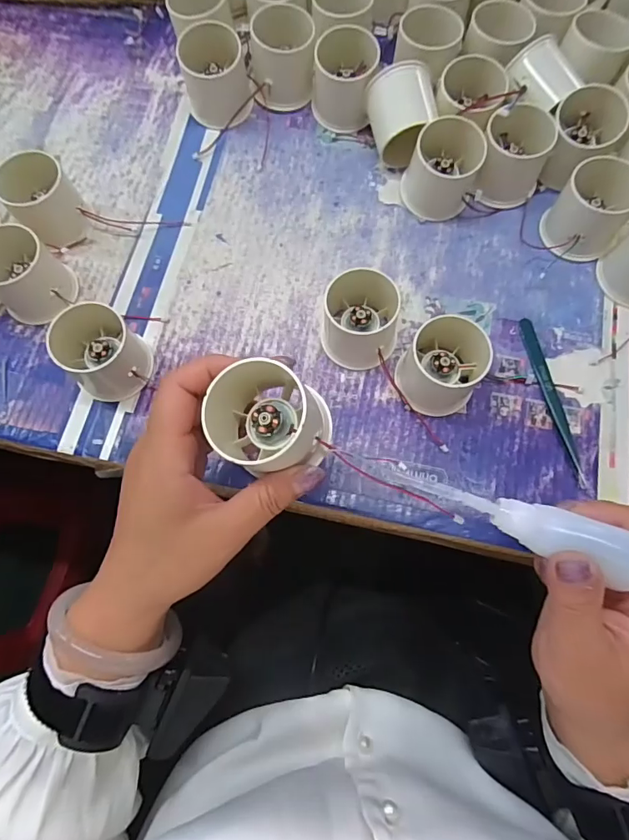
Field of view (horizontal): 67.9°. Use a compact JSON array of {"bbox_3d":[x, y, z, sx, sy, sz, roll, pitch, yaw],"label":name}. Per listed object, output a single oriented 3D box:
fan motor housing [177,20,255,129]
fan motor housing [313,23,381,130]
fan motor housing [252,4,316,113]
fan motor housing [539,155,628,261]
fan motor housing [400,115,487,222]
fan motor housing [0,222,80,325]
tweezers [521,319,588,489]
[{"bbox_3d":[-0.081,-0.281,0.382,0.052,0.053,0.050,-15,74,-3],"label":"fan motor housing"},{"bbox_3d":[0.025,-0.280,0.385,0.052,0.047,0.059,7,74,3],"label":"fan motor housing"},{"bbox_3d":[-0.026,-0.301,0.387,0.052,0.050,0.059,1,74,2],"label":"fan motor housing"},{"bbox_3d":[0.208,-0.159,0.351,0.053,0.047,0.065,34,78,10],"label":"fan motor housing"},{"bbox_3d":[0.100,-0.196,0.364,0.053,0.048,0.057,0,74,1],"label":"fan motor housing"},{"bbox_3d":[-0.215,-0.108,0.346,0.060,0.047,0.054,39,79,11],"label":"fan motor housing"},{"bbox_3d":[0.171,-0.015,0.335,0.010,0.006,0.127,-10,74,-2],"label":"tweezers"}]

